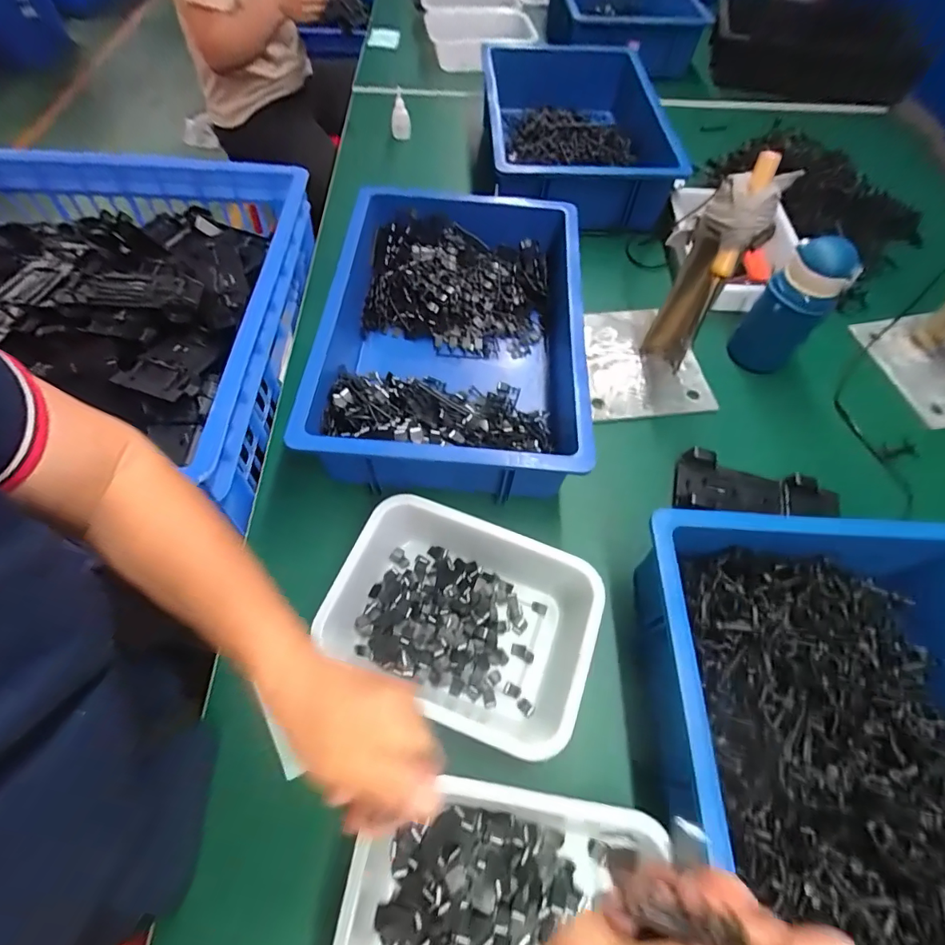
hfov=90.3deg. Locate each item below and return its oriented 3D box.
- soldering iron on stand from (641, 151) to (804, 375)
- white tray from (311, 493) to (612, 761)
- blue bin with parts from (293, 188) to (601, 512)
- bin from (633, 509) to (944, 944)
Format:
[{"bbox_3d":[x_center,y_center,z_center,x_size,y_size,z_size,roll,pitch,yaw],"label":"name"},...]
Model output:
[{"bbox_3d":[0.266,-0.226,0.572,0.089,0.263,0.085,27,63,12],"label":"soldering iron on stand"},{"bbox_3d":[-0.013,0.146,0.474,0.257,0.068,0.183,20,62,9],"label":"white tray"},{"bbox_3d":[-0.022,-0.183,0.622,0.314,0.111,0.446,6,61,1],"label":"blue bin with parts"},{"bbox_3d":[0.326,0.263,0.386,0.322,0.110,0.441,3,61,-1],"label":"bin"}]

